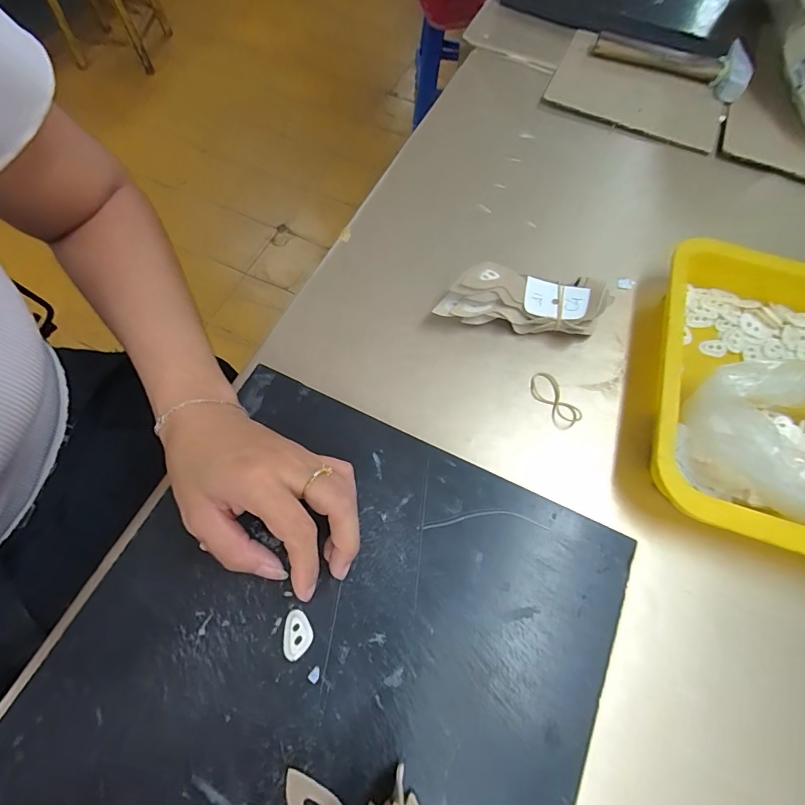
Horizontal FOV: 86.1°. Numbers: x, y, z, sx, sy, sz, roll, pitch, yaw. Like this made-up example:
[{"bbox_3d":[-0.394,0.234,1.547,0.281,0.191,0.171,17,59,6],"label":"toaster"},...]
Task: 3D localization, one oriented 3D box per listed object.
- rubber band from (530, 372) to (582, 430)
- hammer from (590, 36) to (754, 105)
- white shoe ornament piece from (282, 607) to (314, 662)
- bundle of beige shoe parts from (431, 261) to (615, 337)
[{"bbox_3d":[0.125,-0.003,0.354,0.026,0.006,0.052,-28,69,-14],"label":"rubber band"},{"bbox_3d":[0.343,-0.442,0.549,0.187,0.026,0.080,23,66,8],"label":"hammer"},{"bbox_3d":[-0.063,0.140,0.261,0.017,0.004,0.027,-4,65,-4],"label":"white shoe ornament piece"},{"bbox_3d":[0.103,-0.087,0.373,0.139,0.044,0.042,7,65,1],"label":"bundle of beige shoe parts"}]

